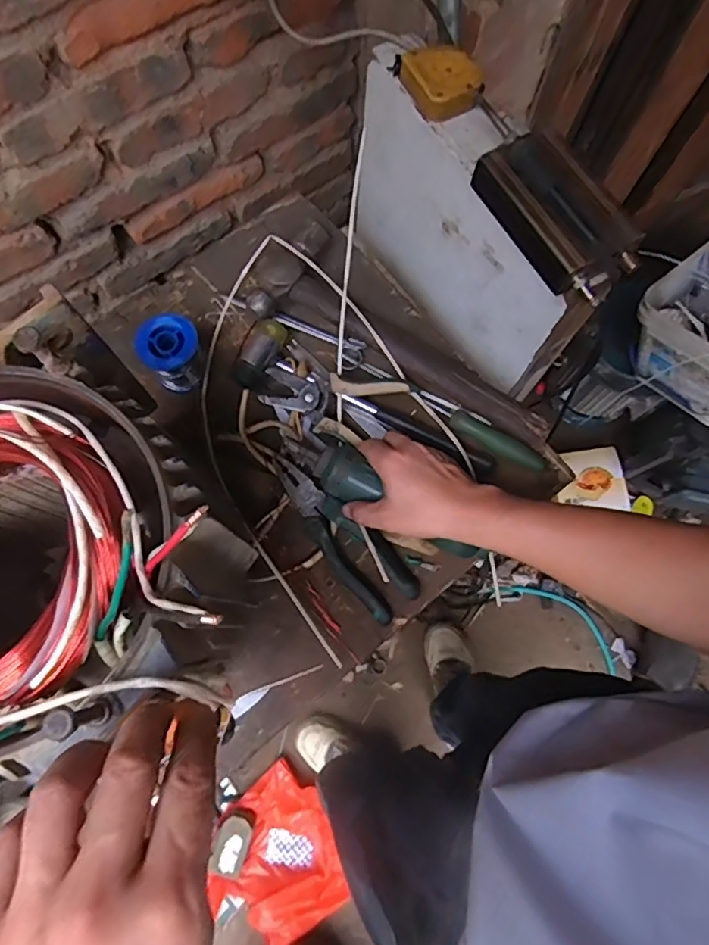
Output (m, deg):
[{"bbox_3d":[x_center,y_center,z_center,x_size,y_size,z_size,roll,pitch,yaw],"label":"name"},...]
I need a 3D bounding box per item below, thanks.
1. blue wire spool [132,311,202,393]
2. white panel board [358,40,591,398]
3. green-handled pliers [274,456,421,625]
[{"bbox_3d":[-0.195,-0.129,0.610,0.060,0.062,0.061,0,75,0],"label":"blue wire spool"},{"bbox_3d":[0.123,-0.274,0.683,0.072,0.255,0.360,-35,78,-9],"label":"white panel board"},{"bbox_3d":[-0.014,0.060,0.567,0.058,0.033,0.187,-41,79,-10],"label":"green-handled pliers"}]

